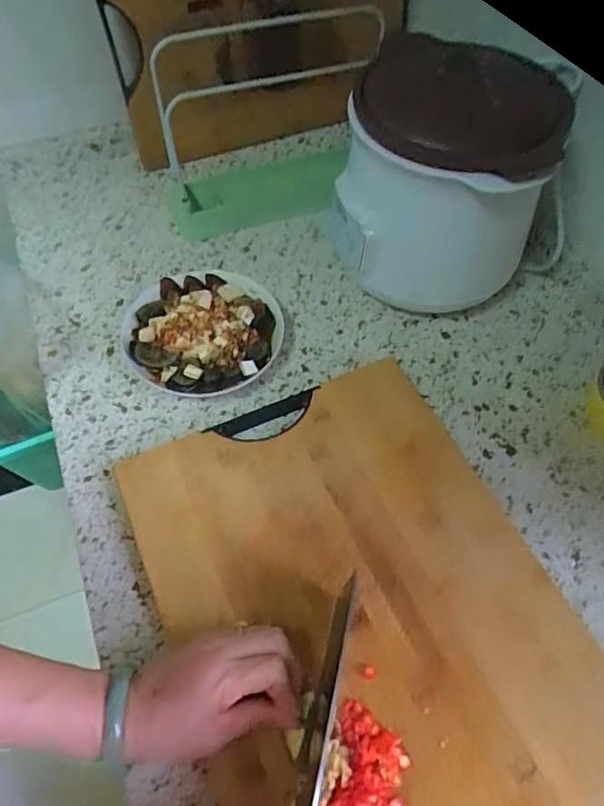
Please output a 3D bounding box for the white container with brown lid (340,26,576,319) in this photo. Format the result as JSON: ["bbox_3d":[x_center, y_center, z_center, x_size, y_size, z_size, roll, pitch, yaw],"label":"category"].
[{"bbox_3d":[0.133,-0.209,0.567,0.178,0.217,0.159,1,57,0],"label":"white container with brown lid"}]

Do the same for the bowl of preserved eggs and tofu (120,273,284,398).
[{"bbox_3d":[-0.107,-0.079,0.585,0.159,0.045,0.175,-31,62,-19],"label":"bowl of preserved eggs and tofu"}]

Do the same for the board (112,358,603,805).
[{"bbox_3d":[0.042,0.157,0.428,0.294,0.031,0.391,-19,59,-13],"label":"board"}]

